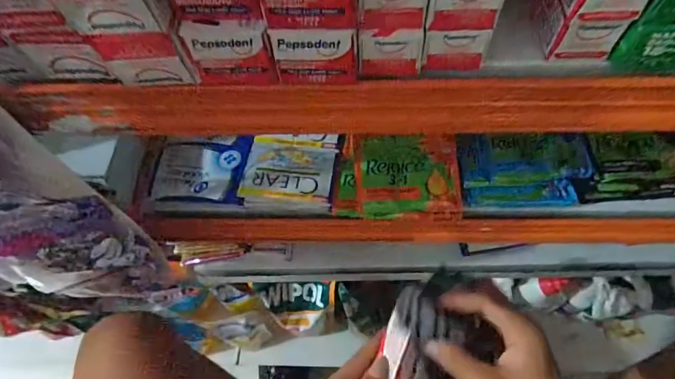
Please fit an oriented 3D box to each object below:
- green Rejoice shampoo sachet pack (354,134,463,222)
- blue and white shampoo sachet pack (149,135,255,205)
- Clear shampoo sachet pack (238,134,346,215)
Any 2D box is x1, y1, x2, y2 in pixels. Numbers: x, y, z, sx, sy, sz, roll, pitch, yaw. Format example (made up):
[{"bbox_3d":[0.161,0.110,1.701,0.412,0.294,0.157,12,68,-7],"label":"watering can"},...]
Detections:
[{"bbox_3d":[0.066,-0.013,0.374,0.095,0.032,0.073,1,64,3],"label":"green Rejoice shampoo sachet pack"},{"bbox_3d":[-0.137,-0.022,0.417,0.094,0.013,0.074,2,64,4],"label":"blue and white shampoo sachet pack"},{"bbox_3d":[-0.045,-0.019,0.408,0.090,0.021,0.088,5,64,5],"label":"Clear shampoo sachet pack"}]

